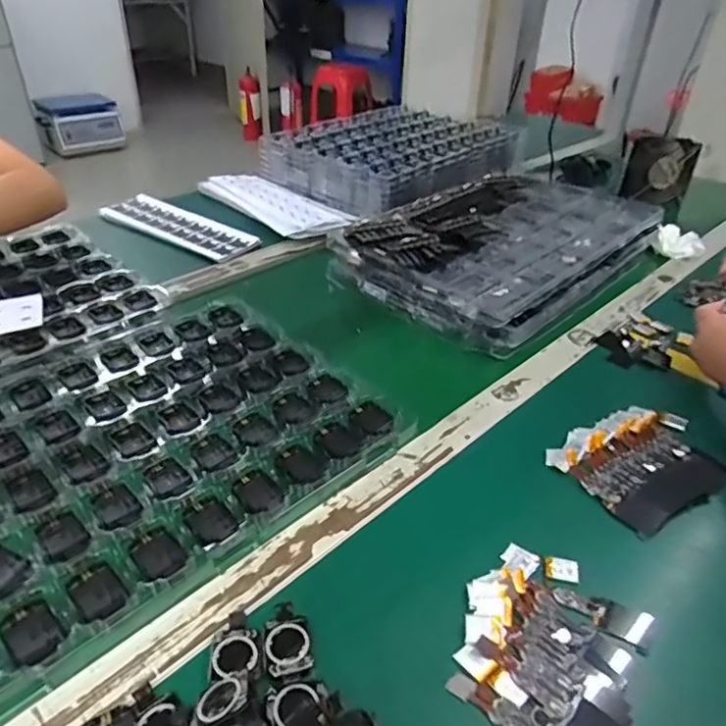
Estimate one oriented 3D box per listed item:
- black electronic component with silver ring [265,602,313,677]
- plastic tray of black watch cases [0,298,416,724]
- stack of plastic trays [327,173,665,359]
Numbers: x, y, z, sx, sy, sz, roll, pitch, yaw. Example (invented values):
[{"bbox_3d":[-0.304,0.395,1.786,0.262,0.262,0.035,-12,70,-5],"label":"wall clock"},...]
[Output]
[{"bbox_3d":[-0.052,0.190,0.402,0.028,0.010,0.046,-5,37,-13],"label":"black electronic component with silver ring"},{"bbox_3d":[-0.238,0.081,0.530,0.475,0.018,0.339,-27,46,-36],"label":"plastic tray of black watch cases"},{"bbox_3d":[0.219,-0.184,0.896,0.308,0.073,0.452,32,44,32],"label":"stack of plastic trays"}]

